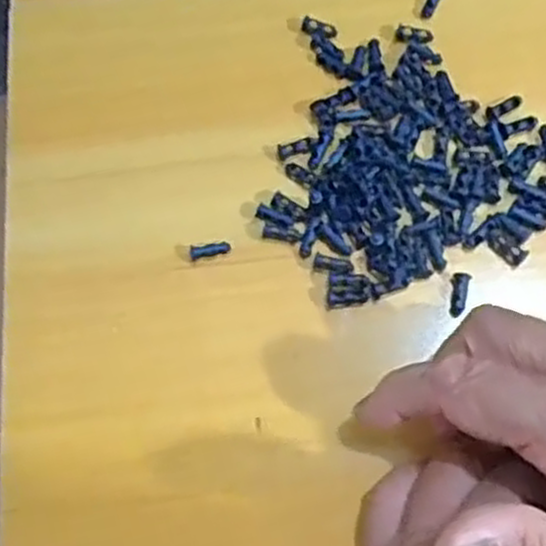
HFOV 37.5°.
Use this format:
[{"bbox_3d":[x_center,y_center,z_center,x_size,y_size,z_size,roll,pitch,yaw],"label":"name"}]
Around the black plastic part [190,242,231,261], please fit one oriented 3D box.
[{"bbox_3d":[-0.027,-0.010,0.339,0.017,0.005,0.005,-13,71,-2],"label":"black plastic part"}]

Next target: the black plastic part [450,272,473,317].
[{"bbox_3d":[0.076,0.009,0.327,0.007,0.004,0.018,9,84,6],"label":"black plastic part"}]

